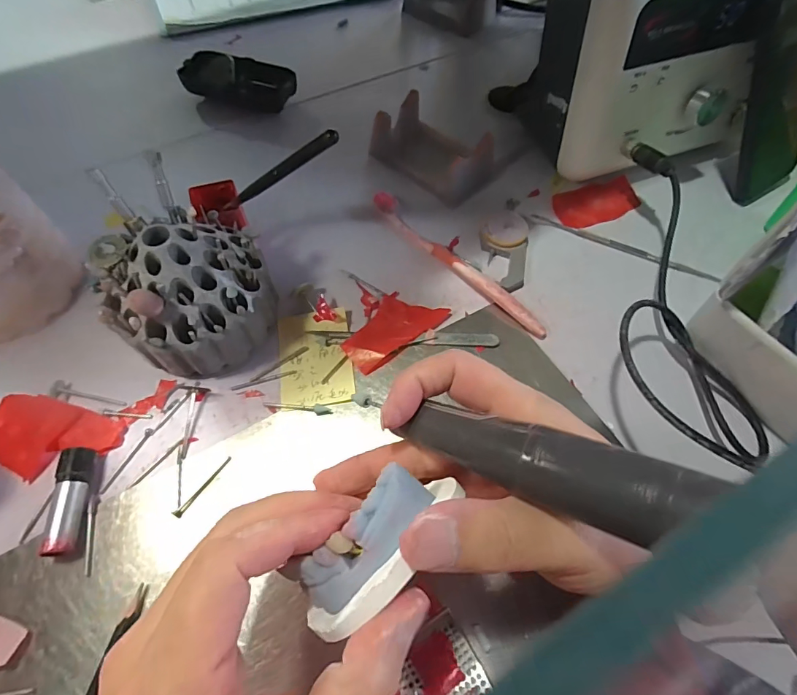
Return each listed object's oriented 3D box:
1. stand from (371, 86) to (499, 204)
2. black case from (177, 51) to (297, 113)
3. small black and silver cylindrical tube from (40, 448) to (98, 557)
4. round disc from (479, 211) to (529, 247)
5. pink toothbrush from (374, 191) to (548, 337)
[{"bbox_3d":[0.031,-0.180,0.392,0.108,0.036,0.066,38,67,16],"label":"stand"},{"bbox_3d":[-0.158,-0.265,0.434,0.108,0.029,0.047,10,62,2],"label":"black case"},{"bbox_3d":[-0.190,0.088,0.248,0.014,0.015,0.058,-6,63,-6],"label":"small black and silver cylindrical tube"},{"bbox_3d":[0.090,-0.099,0.363,0.038,0.011,0.034,-24,66,-15],"label":"round disc"},{"bbox_3d":[0.047,-0.070,0.345,0.017,0.015,0.176,-41,71,-21],"label":"pink toothbrush"}]

